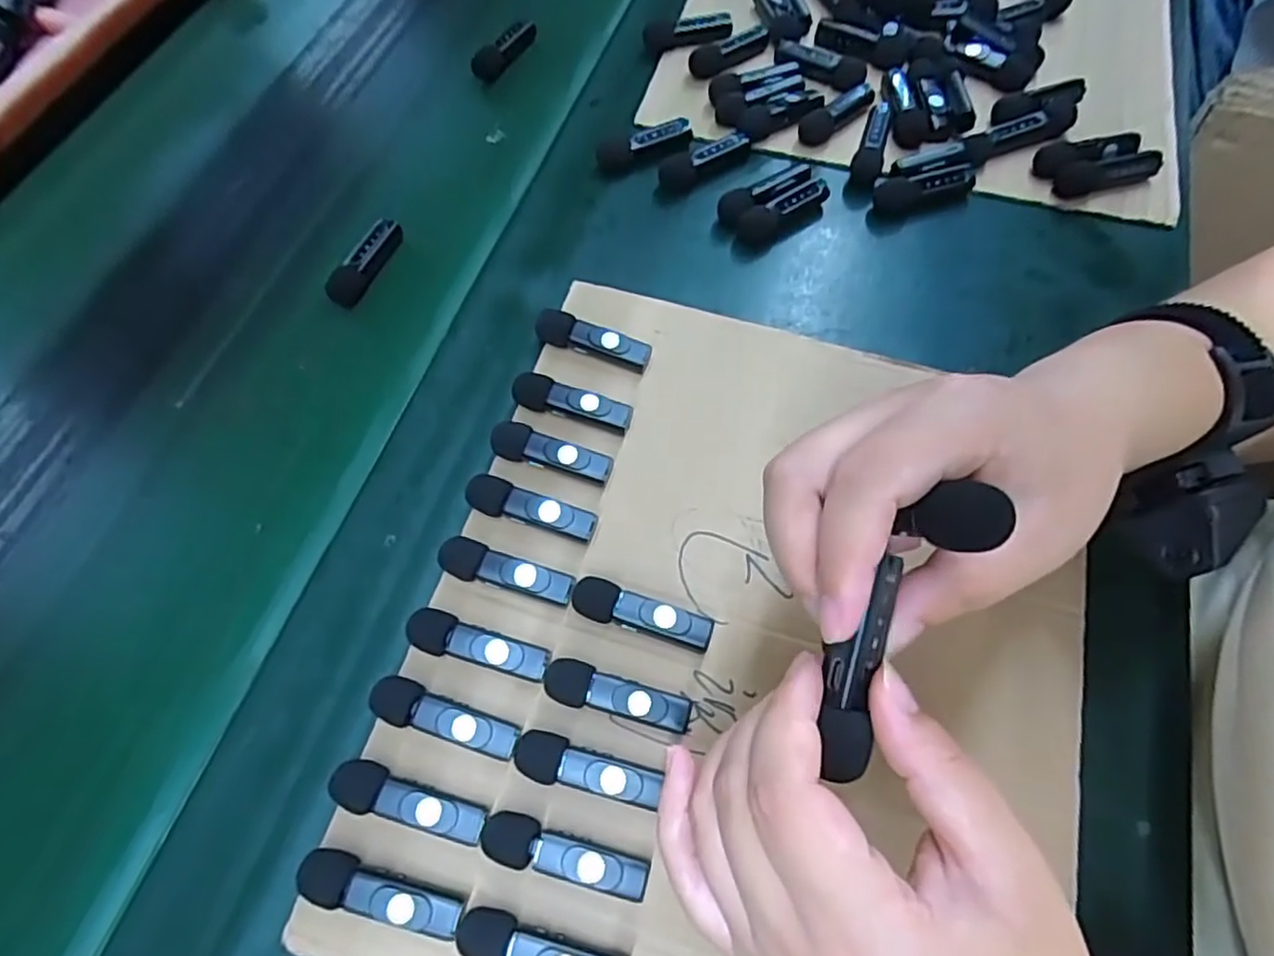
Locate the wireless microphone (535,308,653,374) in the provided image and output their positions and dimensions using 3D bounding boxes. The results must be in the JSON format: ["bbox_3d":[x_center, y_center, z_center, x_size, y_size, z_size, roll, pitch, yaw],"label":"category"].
[{"bbox_3d":[-0.024,-0.075,0.377,0.065,0.019,0.015,17,66,8],"label":"wireless microphone"}]

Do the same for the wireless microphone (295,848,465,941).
[{"bbox_3d":[-0.100,0.164,0.266,0.065,0.015,0.018,16,66,8],"label":"wireless microphone"}]

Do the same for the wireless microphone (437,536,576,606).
[{"bbox_3d":[-0.061,0.045,0.322,0.064,0.016,0.018,14,66,7],"label":"wireless microphone"}]

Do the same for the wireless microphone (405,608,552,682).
[{"bbox_3d":[-0.072,0.077,0.307,0.065,0.017,0.018,17,66,8],"label":"wireless microphone"}]

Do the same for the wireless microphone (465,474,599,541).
[{"bbox_3d":[-0.052,0.015,0.335,0.064,0.015,0.018,16,66,7],"label":"wireless microphone"}]

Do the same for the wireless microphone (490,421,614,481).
[{"bbox_3d":[-0.044,-0.013,0.348,0.062,0.016,0.017,13,66,6],"label":"wireless microphone"}]

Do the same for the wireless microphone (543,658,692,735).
[{"bbox_3d":[-0.009,0.096,0.298,0.064,0.016,0.019,11,66,6],"label":"wireless microphone"}]

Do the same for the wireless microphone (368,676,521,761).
[{"bbox_3d":[-0.083,0.104,0.294,0.065,0.018,0.018,17,66,8],"label":"wireless microphone"}]

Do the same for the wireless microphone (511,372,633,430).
[{"bbox_3d":[-0.035,-0.039,0.360,0.064,0.017,0.017,14,66,7],"label":"wireless microphone"}]

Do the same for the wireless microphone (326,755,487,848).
[{"bbox_3d":[-0.093,0.133,0.280,0.064,0.016,0.018,12,66,6],"label":"wireless microphone"}]

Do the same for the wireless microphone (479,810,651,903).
[{"bbox_3d":[-0.029,0.151,0.272,0.067,0.016,0.018,12,66,6],"label":"wireless microphone"}]

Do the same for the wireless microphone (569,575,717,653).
[{"bbox_3d":[0.002,0.063,0.312,0.065,0.017,0.018,16,66,8],"label":"wireless microphone"}]

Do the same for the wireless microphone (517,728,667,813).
[{"bbox_3d":[-0.021,0.123,0.286,0.061,0.017,0.019,14,66,7],"label":"wireless microphone"}]

